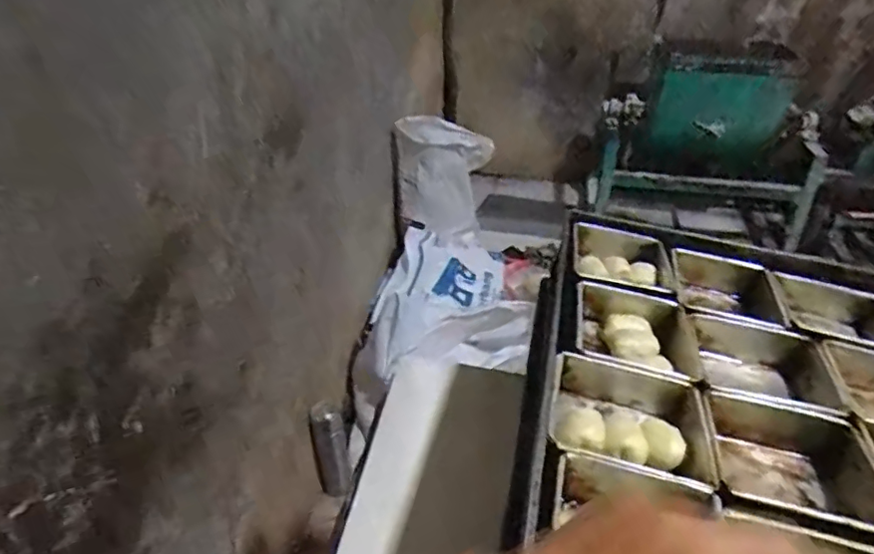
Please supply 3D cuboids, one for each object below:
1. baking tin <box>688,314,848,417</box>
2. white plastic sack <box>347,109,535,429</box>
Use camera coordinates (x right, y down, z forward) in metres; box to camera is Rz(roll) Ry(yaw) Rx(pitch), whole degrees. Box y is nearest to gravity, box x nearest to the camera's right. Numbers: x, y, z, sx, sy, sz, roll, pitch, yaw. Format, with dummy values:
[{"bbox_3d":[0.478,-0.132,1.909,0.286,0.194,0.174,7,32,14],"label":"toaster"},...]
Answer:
[{"bbox_3d":[0.285,0.082,0.485,0.125,0.045,0.087,9,38,11],"label":"baking tin"},{"bbox_3d":[0.014,-0.091,1.784,0.432,0.601,0.798,4,37,5],"label":"white plastic sack"}]

